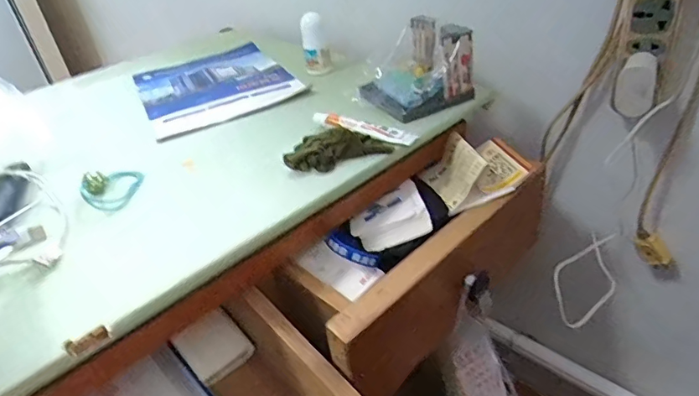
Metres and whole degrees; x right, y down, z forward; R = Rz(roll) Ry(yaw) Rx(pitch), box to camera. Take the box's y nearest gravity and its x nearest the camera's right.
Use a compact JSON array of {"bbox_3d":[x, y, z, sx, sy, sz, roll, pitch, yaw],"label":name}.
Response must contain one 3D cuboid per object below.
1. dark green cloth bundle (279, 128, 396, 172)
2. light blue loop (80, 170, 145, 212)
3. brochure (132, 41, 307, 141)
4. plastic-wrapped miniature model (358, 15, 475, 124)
[{"bbox_3d":[-0.013,-0.053,0.492,0.108,0.024,0.046,-7,35,0],"label":"dark green cloth bundle"},{"bbox_3d":[-0.243,-0.015,0.490,0.047,0.024,0.067,-1,35,10],"label":"light blue loop"},{"bbox_3d":[-0.204,-0.174,0.726,0.207,0.009,0.298,-21,37,-18],"label":"brochure"},{"bbox_3d":[0.071,-0.156,0.572,0.101,0.076,0.115,-22,37,-20],"label":"plastic-wrapped miniature model"}]

